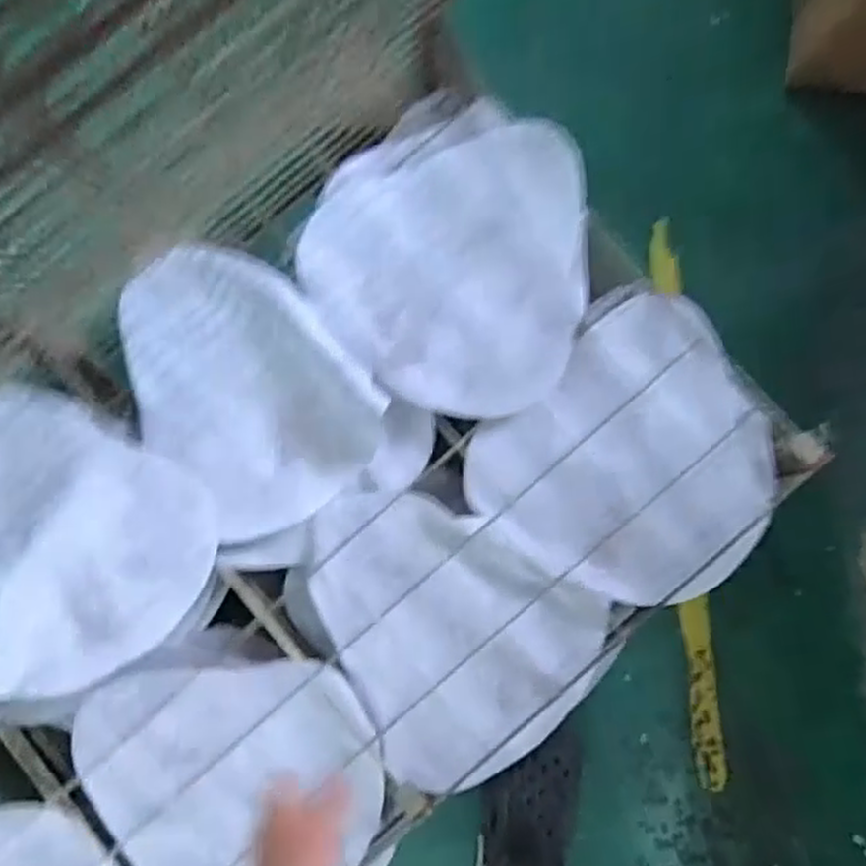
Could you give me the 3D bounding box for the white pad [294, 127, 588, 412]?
[{"bbox_3d":[0.012,-0.196,0.919,0.320,0.026,0.332,3,82,4],"label":"white pad"}]

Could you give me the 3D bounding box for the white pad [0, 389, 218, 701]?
[{"bbox_3d":[-0.440,0.131,0.877,0.337,0.049,0.297,28,85,7],"label":"white pad"}]

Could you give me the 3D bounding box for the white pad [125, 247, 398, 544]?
[{"bbox_3d":[-0.229,-0.060,0.911,0.238,0.028,0.346,-41,81,-2],"label":"white pad"}]

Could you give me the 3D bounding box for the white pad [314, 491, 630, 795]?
[{"bbox_3d":[0.031,0.204,0.884,0.282,0.036,0.334,-28,81,0],"label":"white pad"}]

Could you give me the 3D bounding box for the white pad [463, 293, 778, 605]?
[{"bbox_3d":[0.239,0.037,0.893,0.326,0.029,0.299,-42,81,-2],"label":"white pad"}]

